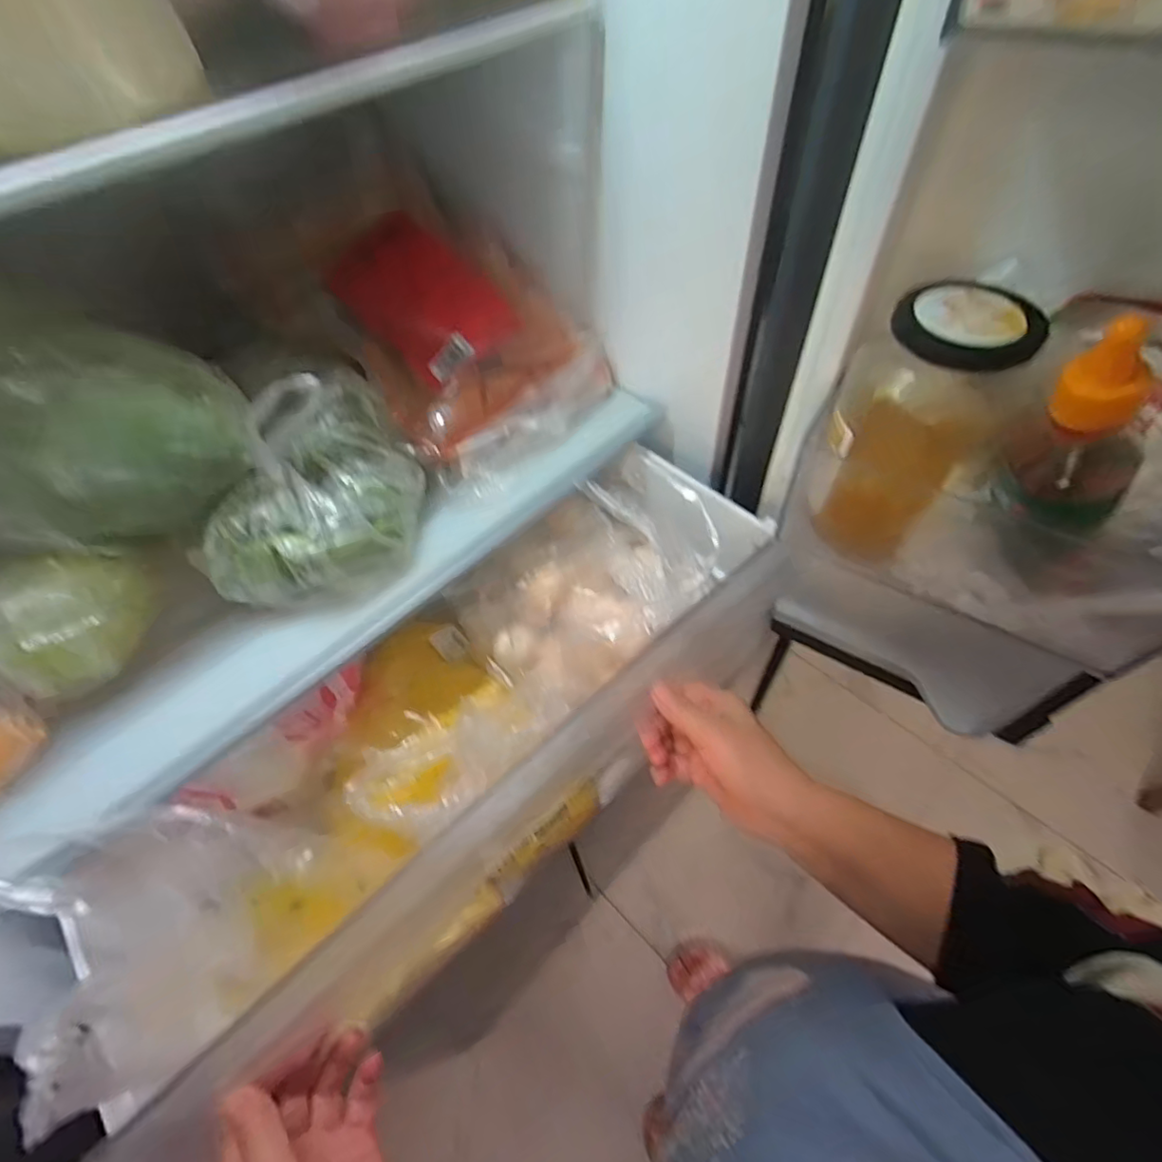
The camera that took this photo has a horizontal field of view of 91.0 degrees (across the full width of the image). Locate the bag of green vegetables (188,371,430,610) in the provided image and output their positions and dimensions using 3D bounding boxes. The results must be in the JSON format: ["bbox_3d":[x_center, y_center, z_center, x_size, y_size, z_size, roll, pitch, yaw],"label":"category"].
[{"bbox_3d":[-0.209,-0.076,0.427,0.163,0.128,0.153,-24,57,-13],"label":"bag of green vegetables"}]

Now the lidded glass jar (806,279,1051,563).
[{"bbox_3d":[0.201,-0.094,0.355,0.090,0.147,0.083,32,63,23],"label":"lidded glass jar"}]

